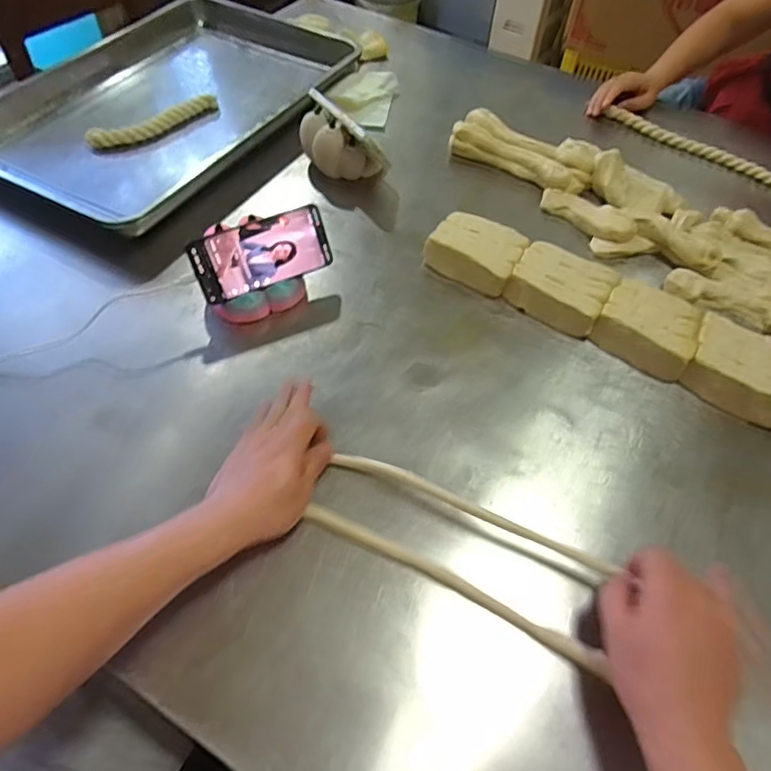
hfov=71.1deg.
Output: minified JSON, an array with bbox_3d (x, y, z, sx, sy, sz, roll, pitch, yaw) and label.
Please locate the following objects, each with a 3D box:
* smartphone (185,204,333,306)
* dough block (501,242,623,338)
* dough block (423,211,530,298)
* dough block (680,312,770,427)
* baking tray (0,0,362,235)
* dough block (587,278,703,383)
[{"bbox_3d":[-0.145,-0.156,0.641,0.160,0.078,0.009,-22,26,-15],"label":"smartphone"},{"bbox_3d":[0.218,-0.121,0.674,0.116,0.046,0.092,29,58,19],"label":"dough block"},{"bbox_3d":[0.118,-0.175,0.709,0.120,0.046,0.095,26,57,16],"label":"dough block"},{"bbox_3d":[0.398,-0.020,0.607,0.106,0.047,0.096,29,58,18],"label":"dough block"},{"bbox_3d":[-0.351,-0.485,0.922,0.455,0.080,0.645,26,60,18],"label":"baking tray"},{"bbox_3d":[0.310,-0.069,0.637,0.107,0.044,0.095,27,57,17],"label":"dough block"}]

